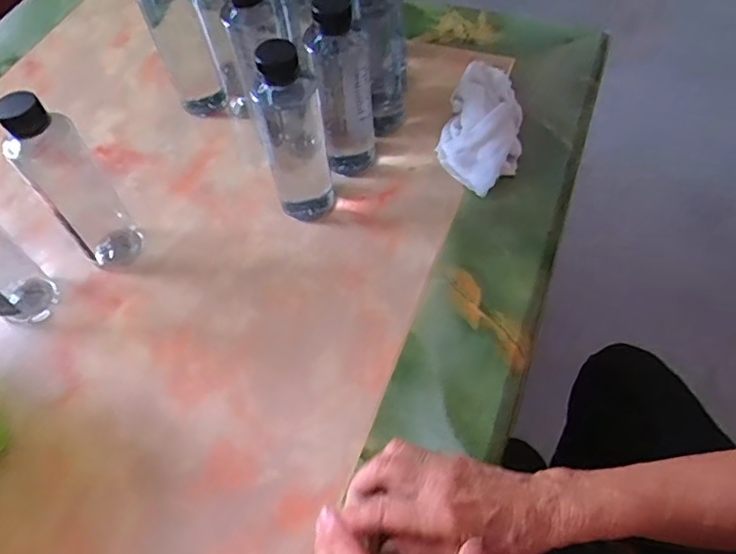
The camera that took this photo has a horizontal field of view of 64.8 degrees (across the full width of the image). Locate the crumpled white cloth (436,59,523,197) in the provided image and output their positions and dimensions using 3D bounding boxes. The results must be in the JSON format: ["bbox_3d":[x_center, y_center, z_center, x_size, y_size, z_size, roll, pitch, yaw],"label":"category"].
[{"bbox_3d":[0.123,-0.165,0.604,0.079,0.031,0.176,12,59,12],"label":"crumpled white cloth"}]

